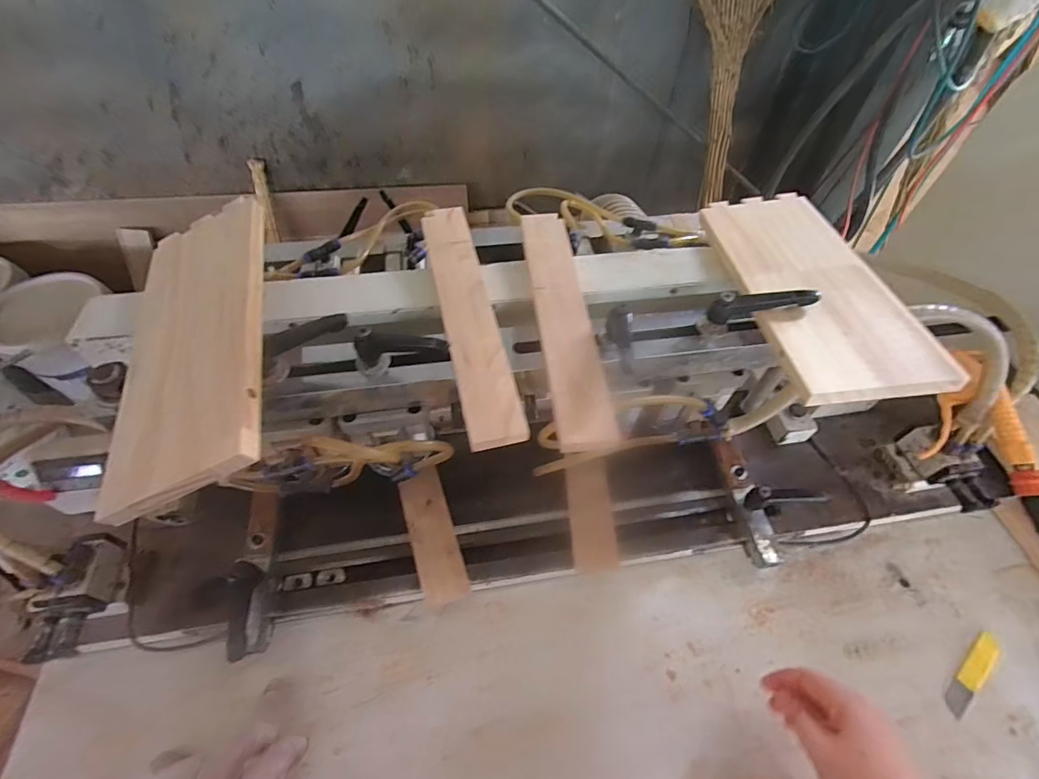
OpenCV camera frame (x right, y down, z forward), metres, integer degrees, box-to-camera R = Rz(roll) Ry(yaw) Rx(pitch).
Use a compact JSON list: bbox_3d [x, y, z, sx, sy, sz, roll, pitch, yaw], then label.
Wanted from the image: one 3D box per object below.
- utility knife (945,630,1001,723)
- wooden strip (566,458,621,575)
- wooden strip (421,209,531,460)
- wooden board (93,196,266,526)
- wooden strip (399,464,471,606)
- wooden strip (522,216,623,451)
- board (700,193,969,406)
[{"bbox_3d":[0.467,0.291,0.478,0.106,0.011,0.021,-28,64,-20],"label":"utility knife"},{"bbox_3d":[0.081,0.141,0.518,0.047,0.010,0.118,-8,65,10],"label":"wooden strip"},{"bbox_3d":[-0.049,-0.078,0.440,0.049,0.009,0.285,-10,55,-9],"label":"wooden strip"},{"bbox_3d":[-0.270,-0.046,0.383,0.117,0.019,0.305,-25,56,6],"label":"wooden board"},{"bbox_3d":[-0.092,0.153,0.496,0.046,0.012,0.139,-13,58,-17],"label":"wooden strip"},{"bbox_3d":[0.041,-0.073,0.436,0.046,0.013,0.275,-4,54,-5],"label":"wooden strip"},{"bbox_3d":[0.284,-0.114,0.462,0.127,0.010,0.302,-5,48,3],"label":"board"}]

